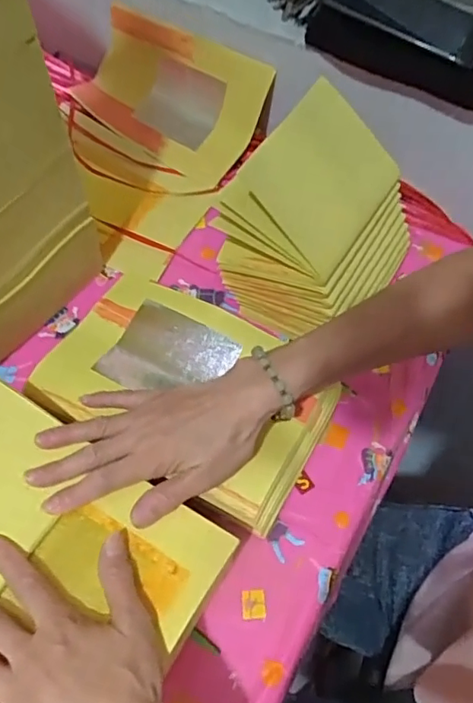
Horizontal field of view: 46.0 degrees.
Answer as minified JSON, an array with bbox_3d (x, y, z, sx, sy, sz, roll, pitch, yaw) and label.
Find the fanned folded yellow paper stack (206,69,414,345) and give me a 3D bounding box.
[{"bbox_3d":[0.083,-0.125,0.523,0.135,0.157,0.165,34,64,17],"label":"fanned folded yellow paper stack"}]

